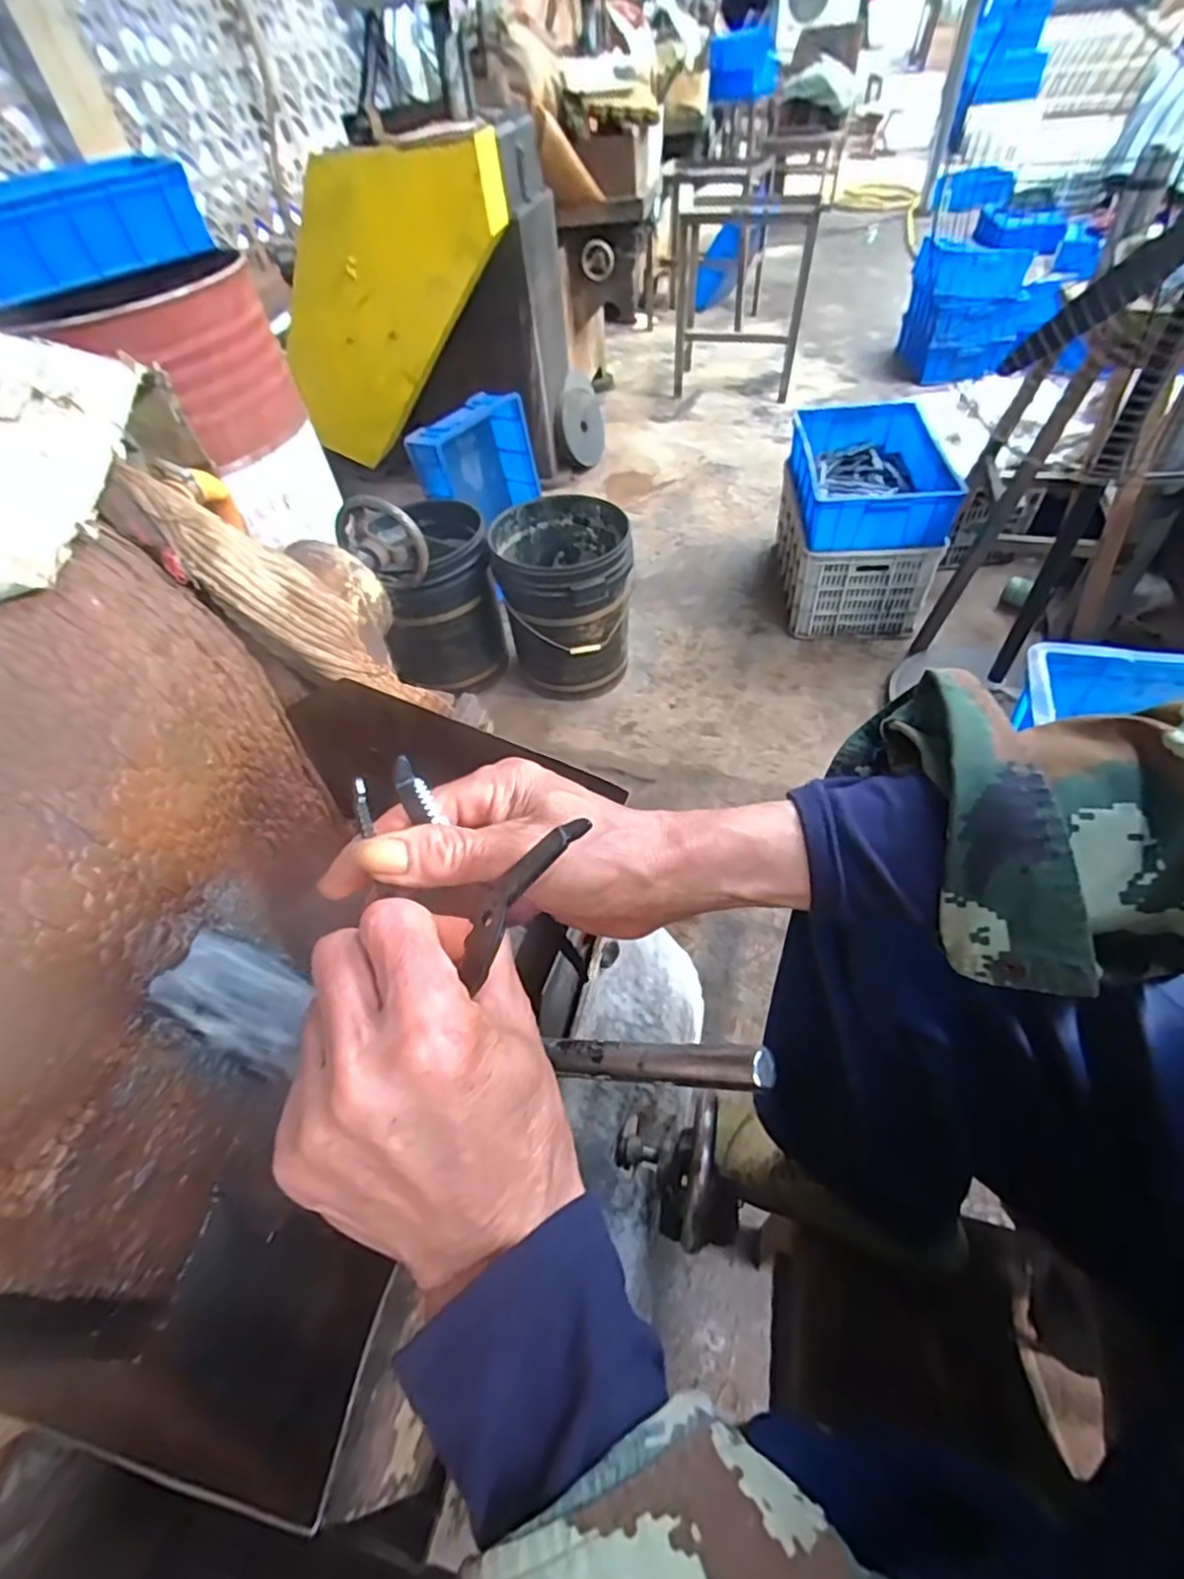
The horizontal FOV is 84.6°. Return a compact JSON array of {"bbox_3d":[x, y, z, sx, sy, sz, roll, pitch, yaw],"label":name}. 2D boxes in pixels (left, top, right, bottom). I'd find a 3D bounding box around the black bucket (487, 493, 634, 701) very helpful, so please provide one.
[{"bbox_3d":[-0.071,-0.508,1.788,0.337,0.427,0.351,-3,50,3],"label":"black bucket"}]

